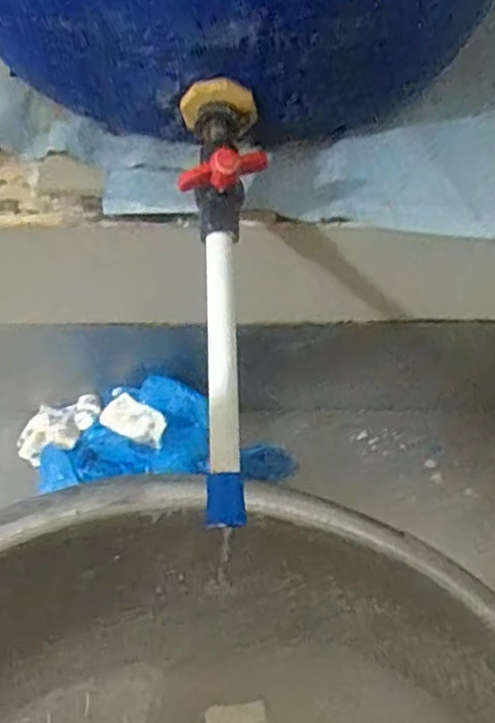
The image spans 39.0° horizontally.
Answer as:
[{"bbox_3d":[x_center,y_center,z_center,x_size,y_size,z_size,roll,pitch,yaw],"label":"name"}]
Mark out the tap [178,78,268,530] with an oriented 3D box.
[{"bbox_3d":[-0.018,-0.048,0.519,0.062,0.087,0.332,-1,75,-3],"label":"tap"}]

